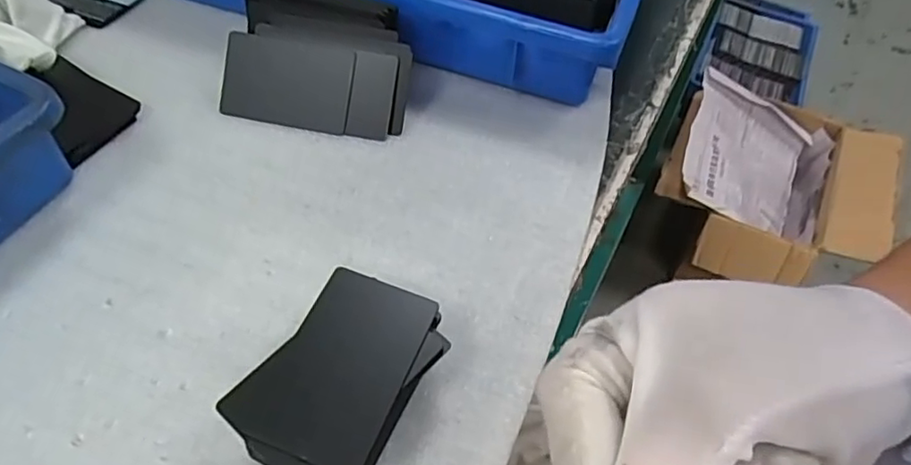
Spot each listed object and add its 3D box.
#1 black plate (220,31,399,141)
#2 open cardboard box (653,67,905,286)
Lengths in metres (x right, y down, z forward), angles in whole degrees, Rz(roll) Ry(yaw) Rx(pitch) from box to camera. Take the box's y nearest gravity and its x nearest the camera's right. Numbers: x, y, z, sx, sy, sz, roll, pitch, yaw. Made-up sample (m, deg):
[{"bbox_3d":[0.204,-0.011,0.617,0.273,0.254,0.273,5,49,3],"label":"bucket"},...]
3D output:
[{"bbox_3d":[-0.096,-0.095,0.404,0.113,0.006,0.054,11,99,5],"label":"black plate"},{"bbox_3d":[0.608,-0.071,1.216,0.396,0.198,0.405,24,55,13],"label":"open cardboard box"}]

